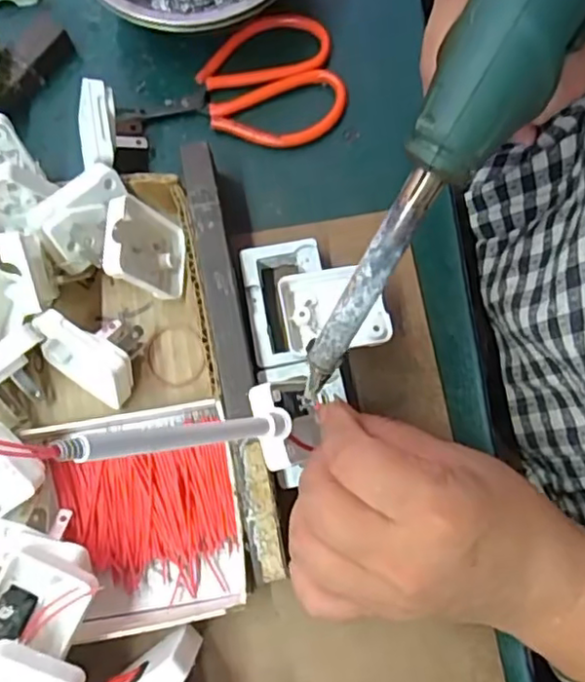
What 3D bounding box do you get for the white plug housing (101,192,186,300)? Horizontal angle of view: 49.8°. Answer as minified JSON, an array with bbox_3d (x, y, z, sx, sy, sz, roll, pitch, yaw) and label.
[{"bbox_3d":[-0.071,-0.045,0.305,0.017,0.049,0.039,3,80,23],"label":"white plug housing"}]

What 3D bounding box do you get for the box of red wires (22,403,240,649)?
[{"bbox_3d":[-0.070,0.080,0.291,0.085,0.019,0.096,-11,77,0],"label":"box of red wires"}]

